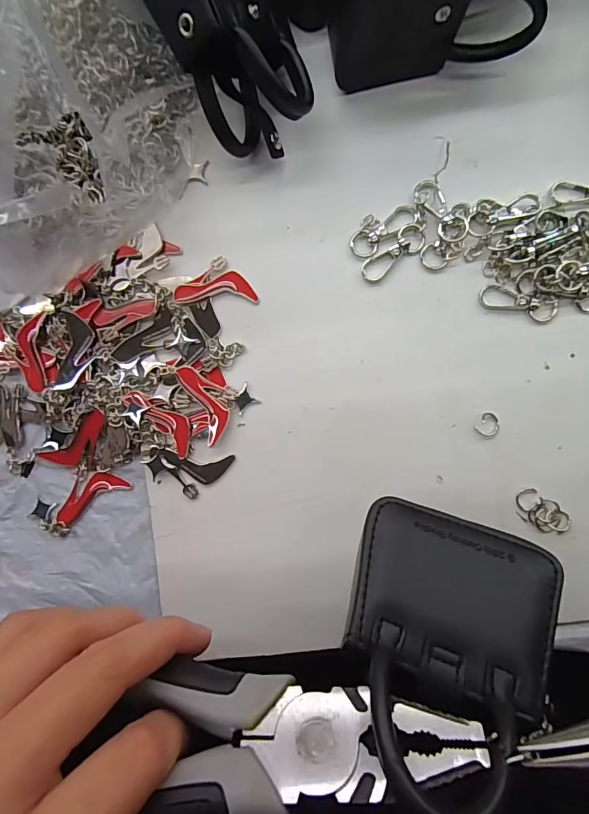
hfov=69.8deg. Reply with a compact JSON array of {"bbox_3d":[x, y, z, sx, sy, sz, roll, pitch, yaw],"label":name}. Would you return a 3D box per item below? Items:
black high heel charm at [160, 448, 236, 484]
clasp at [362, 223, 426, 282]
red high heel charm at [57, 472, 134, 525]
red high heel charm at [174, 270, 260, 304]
[{"bbox_3d":[-0.055,0.034,0.235,0.040,0.004,0.016,5,88,4],"label":"black high heel charm"},{"bbox_3d":[0.055,-0.085,0.234,0.040,0.004,0.015,-35,86,2],"label":"clasp"},{"bbox_3d":[-0.118,0.049,0.242,0.045,0.004,0.019,-31,86,2],"label":"red high heel charm"},{"bbox_3d":[-0.044,-0.068,0.240,0.046,0.004,0.018,-1,87,4],"label":"red high heel charm"}]

